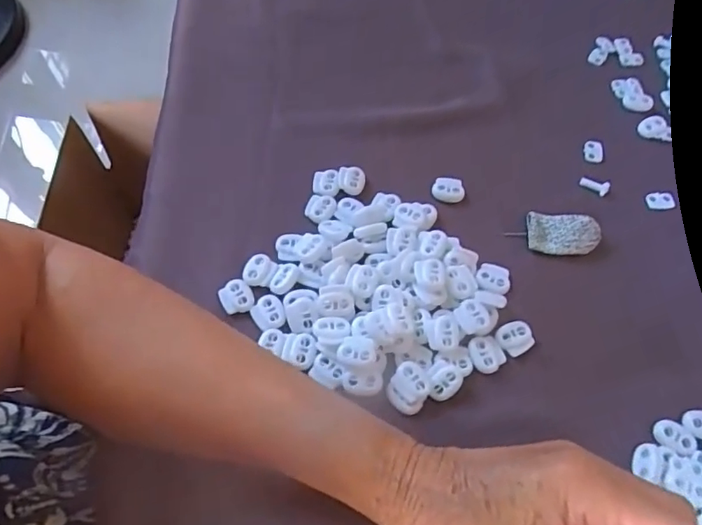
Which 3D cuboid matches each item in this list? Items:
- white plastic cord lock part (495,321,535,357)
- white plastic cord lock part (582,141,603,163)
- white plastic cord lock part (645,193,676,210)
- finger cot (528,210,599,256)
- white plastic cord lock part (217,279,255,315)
[{"bbox_3d":[0.099,0.046,0.321,0.021,0.004,0.019,-27,65,-15],"label":"white plastic cord lock part"},{"bbox_3d":[0.181,-0.083,0.396,0.014,0.004,0.017,6,61,3],"label":"white plastic cord lock part"},{"bbox_3d":[0.219,-0.043,0.375,0.020,0.006,0.012,-4,61,-3],"label":"white plastic cord lock part"},{"bbox_3d":[0.142,-0.018,0.356,0.045,0.013,0.028,12,62,6],"label":"finger cot"},{"bbox_3d":[-0.071,0.022,0.331,0.020,0.004,0.022,-28,65,-15],"label":"white plastic cord lock part"}]

